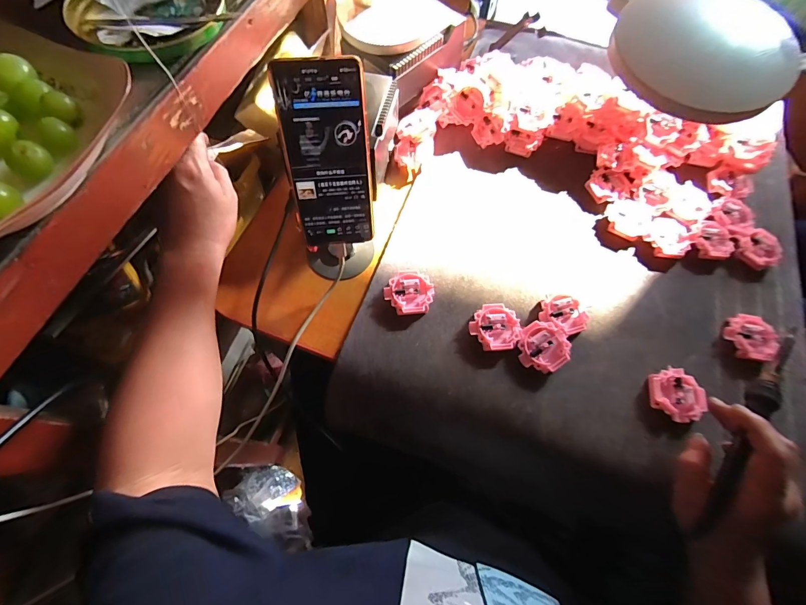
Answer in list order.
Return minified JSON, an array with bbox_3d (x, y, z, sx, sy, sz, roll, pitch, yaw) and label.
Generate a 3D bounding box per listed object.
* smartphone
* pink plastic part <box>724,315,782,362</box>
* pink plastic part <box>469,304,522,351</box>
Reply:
[{"bbox_3d":[-0.068,-0.129,0.344,0.076,0.164,0.005,-6,38,-5],"label":"smartphone"},{"bbox_3d":[0.400,0.040,0.417,0.054,0.014,0.053,1,66,-2],"label":"pink plastic part"},{"bbox_3d":[0.101,0.028,0.405,0.054,0.014,0.051,-1,66,-3],"label":"pink plastic part"}]

